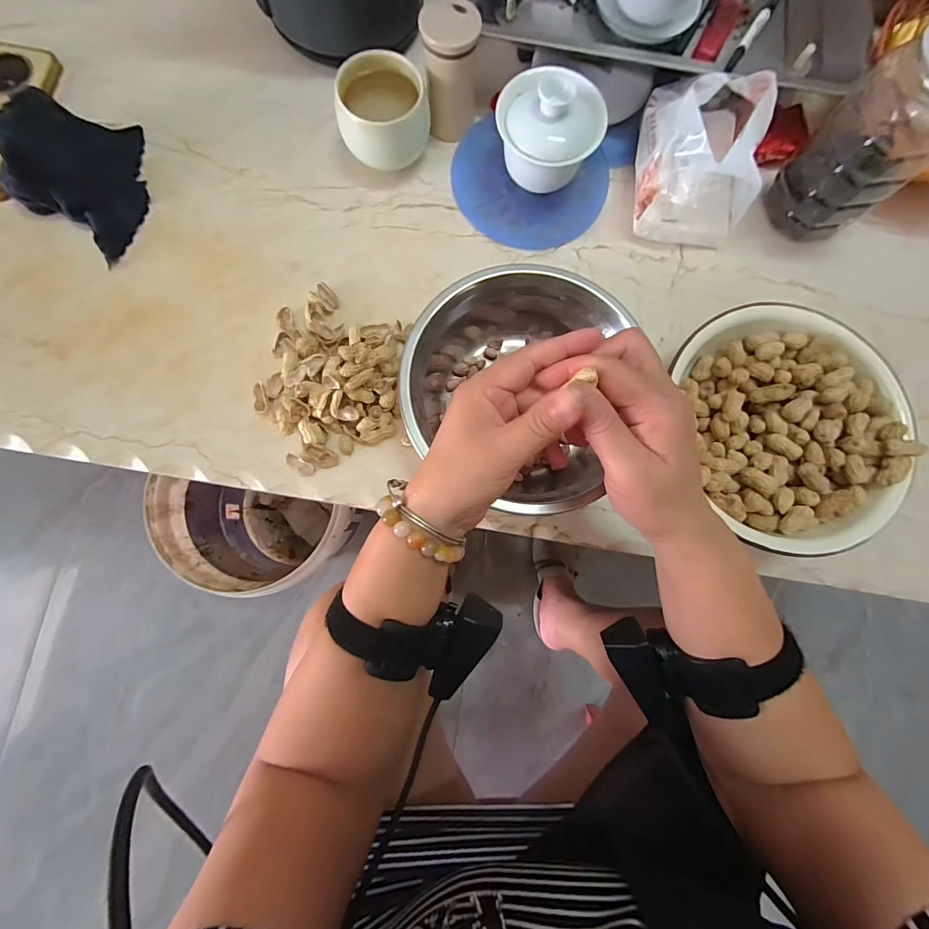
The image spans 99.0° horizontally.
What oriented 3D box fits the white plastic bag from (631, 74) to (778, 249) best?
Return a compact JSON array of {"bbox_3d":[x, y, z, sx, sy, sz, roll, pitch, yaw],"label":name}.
[{"bbox_3d":[0.215,-0.287,0.364,0.101,0.084,0.127,9,81,-1],"label":"white plastic bag"}]

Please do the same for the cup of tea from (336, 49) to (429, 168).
[{"bbox_3d":[-0.074,-0.318,0.367,0.078,0.061,0.066,-11,82,-4],"label":"cup of tea"}]

